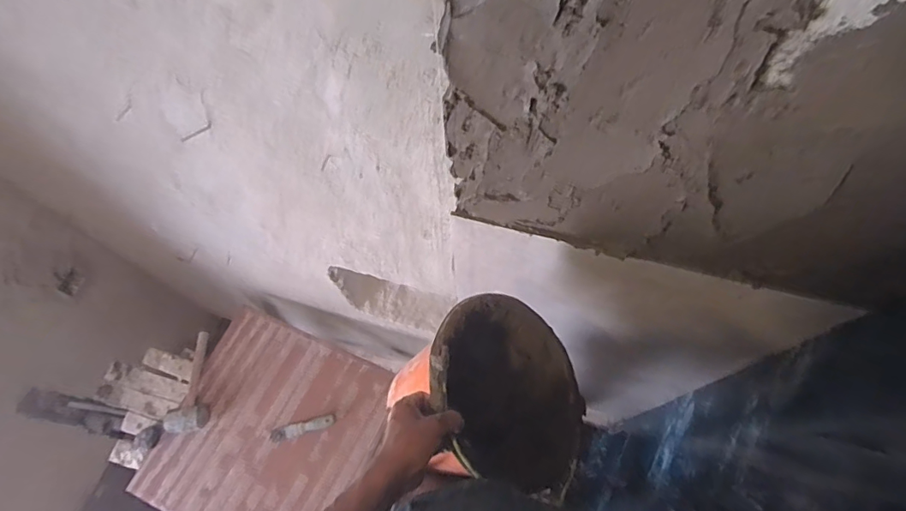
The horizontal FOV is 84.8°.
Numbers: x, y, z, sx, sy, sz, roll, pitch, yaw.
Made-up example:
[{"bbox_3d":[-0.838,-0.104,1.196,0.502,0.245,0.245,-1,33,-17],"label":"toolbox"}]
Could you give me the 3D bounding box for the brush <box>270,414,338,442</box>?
[{"bbox_3d":[-0.437,0.504,1.455,0.186,0.014,0.038,-15,65,-5],"label":"brush"}]

